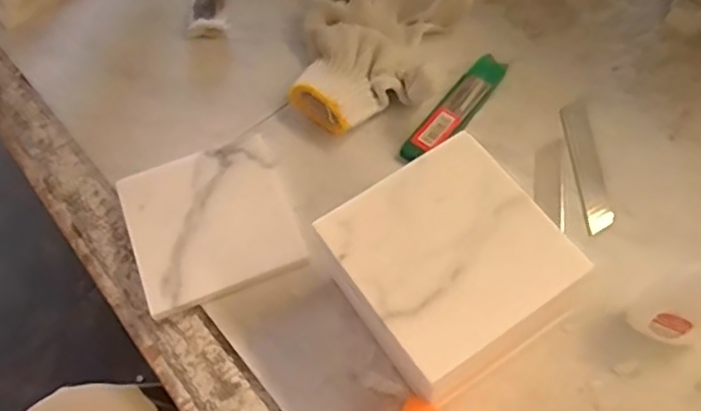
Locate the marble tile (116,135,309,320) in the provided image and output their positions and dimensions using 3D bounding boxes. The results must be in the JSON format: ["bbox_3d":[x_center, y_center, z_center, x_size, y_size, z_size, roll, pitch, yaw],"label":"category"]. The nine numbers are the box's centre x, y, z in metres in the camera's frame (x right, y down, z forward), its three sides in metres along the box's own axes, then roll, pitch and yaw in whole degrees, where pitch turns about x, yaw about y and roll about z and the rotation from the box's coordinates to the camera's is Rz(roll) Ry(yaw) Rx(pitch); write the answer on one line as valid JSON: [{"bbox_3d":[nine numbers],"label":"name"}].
[{"bbox_3d":[-0.089,0.009,0.424,0.099,0.007,0.100,-19,63,-12],"label":"marble tile"}]

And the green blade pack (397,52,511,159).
[{"bbox_3d":[0.075,-0.069,0.465,0.024,0.013,0.107,35,65,17],"label":"green blade pack"}]

